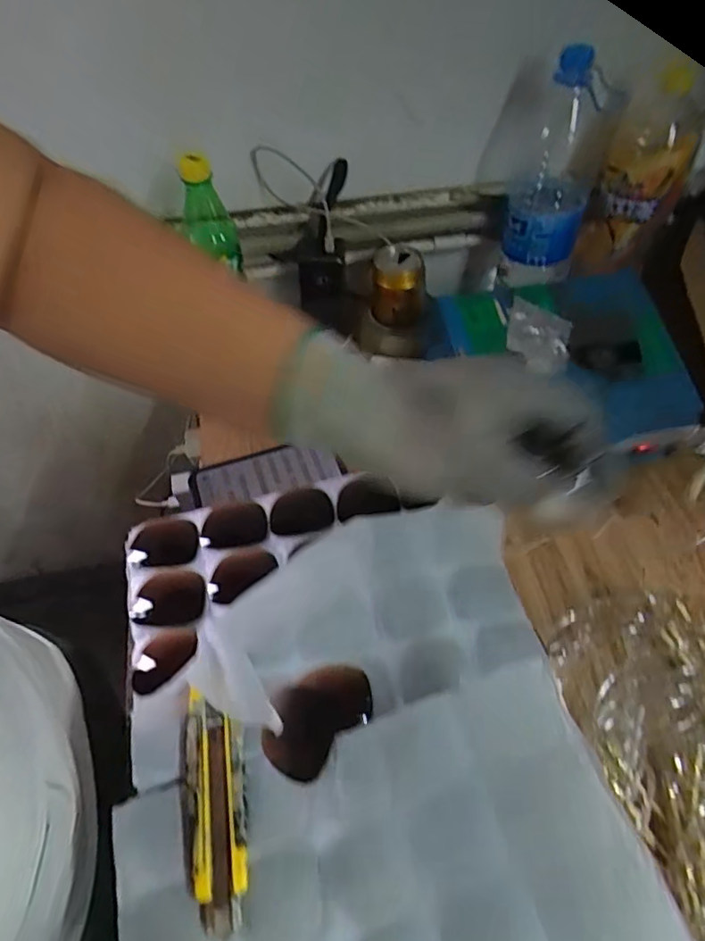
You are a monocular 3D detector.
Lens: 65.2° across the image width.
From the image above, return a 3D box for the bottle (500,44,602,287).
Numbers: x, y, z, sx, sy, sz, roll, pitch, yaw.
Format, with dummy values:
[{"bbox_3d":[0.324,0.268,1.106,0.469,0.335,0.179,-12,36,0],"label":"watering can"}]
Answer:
[{"bbox_3d":[0.232,-0.338,0.632,0.088,0.223,0.102,13,56,10],"label":"bottle"}]

